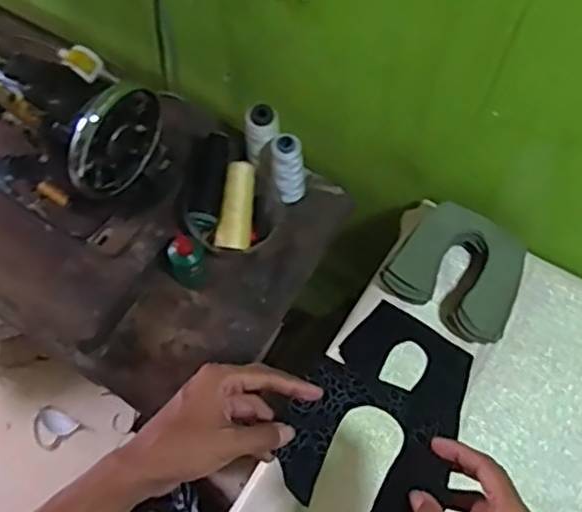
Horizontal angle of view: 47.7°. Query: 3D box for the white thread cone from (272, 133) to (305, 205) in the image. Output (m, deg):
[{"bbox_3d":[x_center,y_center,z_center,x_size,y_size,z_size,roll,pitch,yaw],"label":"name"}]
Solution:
[{"bbox_3d":[-0.002,-0.109,0.857,0.042,0.109,0.049,-5,65,-2],"label":"white thread cone"}]

